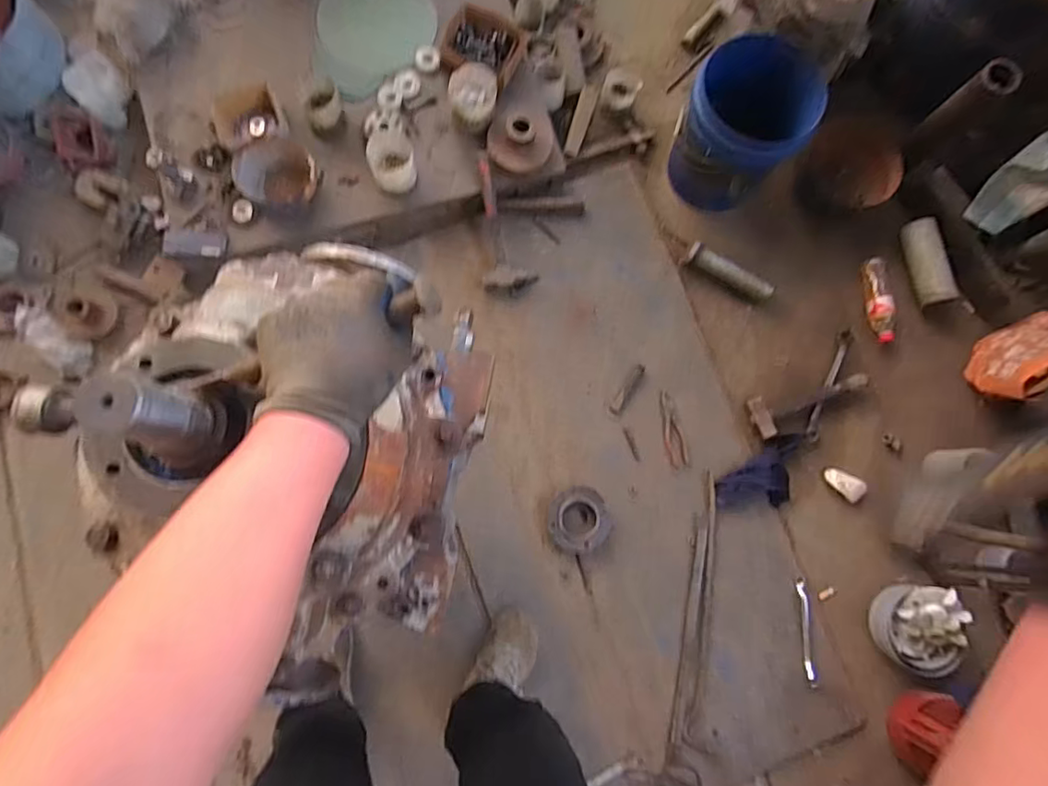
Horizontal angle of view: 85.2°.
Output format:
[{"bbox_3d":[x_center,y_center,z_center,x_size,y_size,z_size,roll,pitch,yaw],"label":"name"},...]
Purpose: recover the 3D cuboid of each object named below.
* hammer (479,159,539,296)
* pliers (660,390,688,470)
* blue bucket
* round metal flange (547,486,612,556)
[{"bbox_3d":[-0.048,-0.414,1.423,0.134,0.087,0.324,-7,82,-5],"label":"hammer"},{"bbox_3d":[0.368,0.089,1.419,0.051,0.011,0.189,-11,82,-6],"label":"pliers"},{"bbox_3d":[0.535,-0.662,1.410,0.312,0.279,0.289,1,81,-4],"label":"blue bucket"},{"bbox_3d":[0.129,0.303,1.358,0.144,0.043,0.153,1,81,-4],"label":"round metal flange"}]

